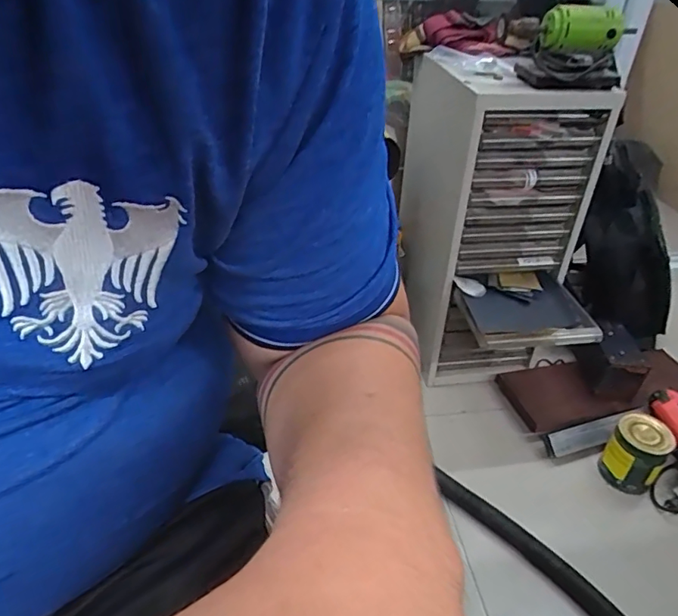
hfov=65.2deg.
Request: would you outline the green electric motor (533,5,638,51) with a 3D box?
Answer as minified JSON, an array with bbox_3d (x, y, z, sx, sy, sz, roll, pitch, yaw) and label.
[{"bbox_3d":[0.400,-0.459,0.873,0.132,0.064,0.053,15,38,15],"label":"green electric motor"}]

